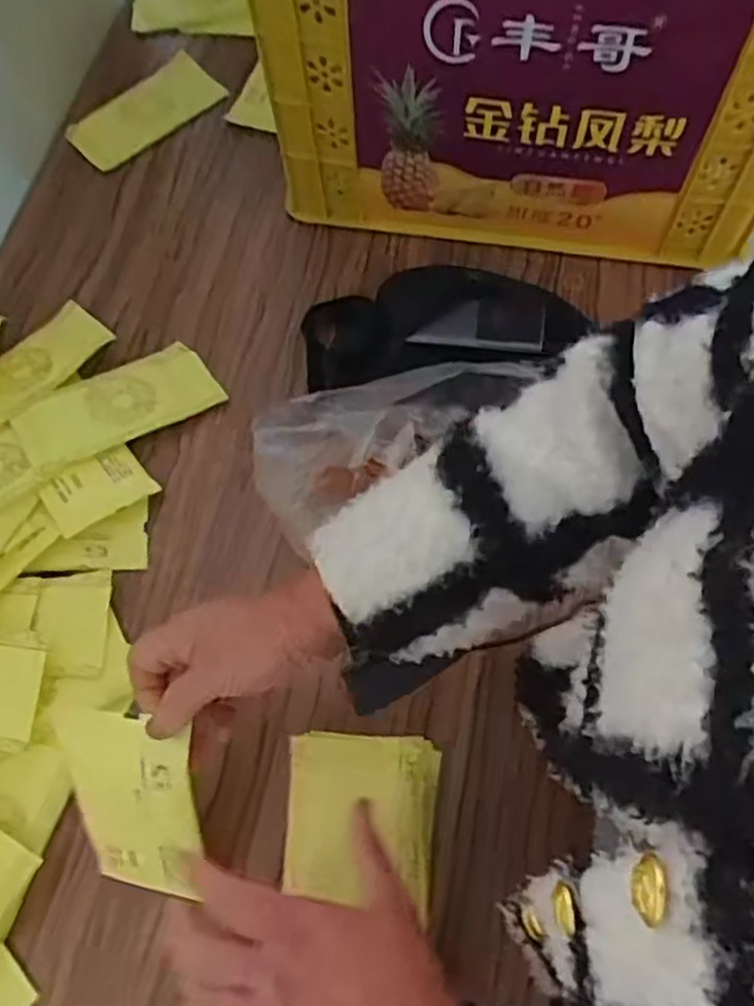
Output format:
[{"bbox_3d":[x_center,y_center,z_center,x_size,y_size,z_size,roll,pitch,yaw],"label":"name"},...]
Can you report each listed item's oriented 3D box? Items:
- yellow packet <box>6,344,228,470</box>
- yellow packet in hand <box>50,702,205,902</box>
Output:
[{"bbox_3d":[-0.229,-0.089,0.680,0.170,0.015,0.078,-28,67,-25],"label":"yellow packet"},{"bbox_3d":[-0.150,0.195,0.487,0.080,0.165,0.015,6,33,8],"label":"yellow packet in hand"}]

